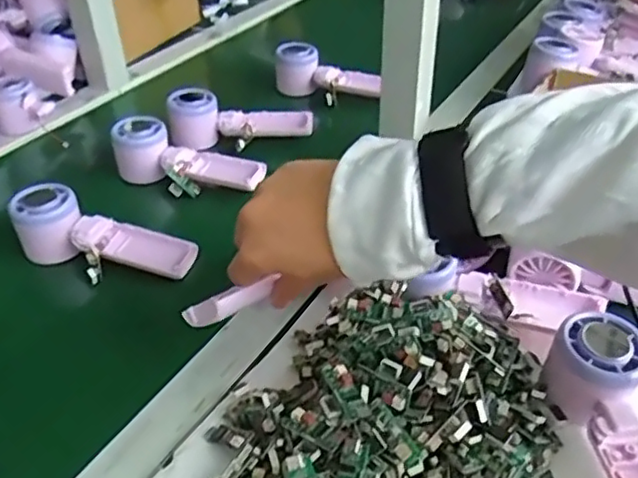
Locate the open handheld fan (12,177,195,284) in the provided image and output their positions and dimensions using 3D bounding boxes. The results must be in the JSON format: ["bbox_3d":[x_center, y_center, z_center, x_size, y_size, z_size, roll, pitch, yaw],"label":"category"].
[{"bbox_3d":[-0.195,0.006,0.564,0.163,0.048,0.068,17,39,1],"label":"open handheld fan"}]

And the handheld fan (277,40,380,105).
[{"bbox_3d":[0.003,-0.215,0.829,0.134,0.060,0.055,15,40,19],"label":"handheld fan"}]

